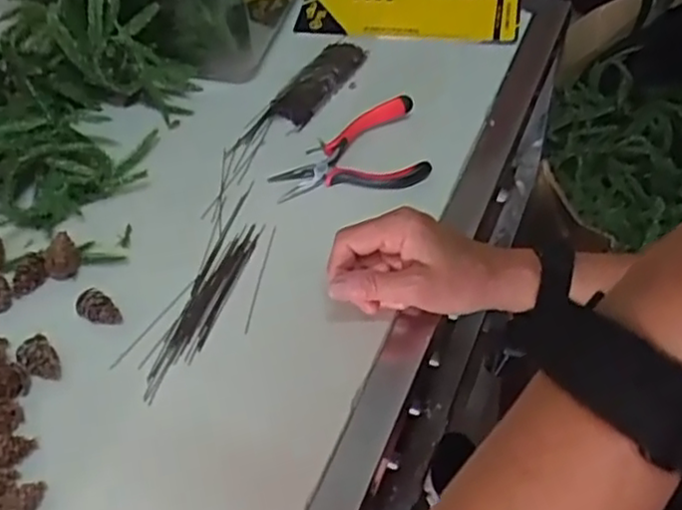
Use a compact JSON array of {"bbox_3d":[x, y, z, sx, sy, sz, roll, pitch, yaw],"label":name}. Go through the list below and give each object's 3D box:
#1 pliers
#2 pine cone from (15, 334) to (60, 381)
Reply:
[{"bbox_3d":[0.005,-0.089,0.595,0.127,0.027,0.085,-9,52,-2],"label":"pliers"},{"bbox_3d":[-0.215,0.074,0.498,0.023,0.017,0.030,-34,57,-20],"label":"pine cone"}]

